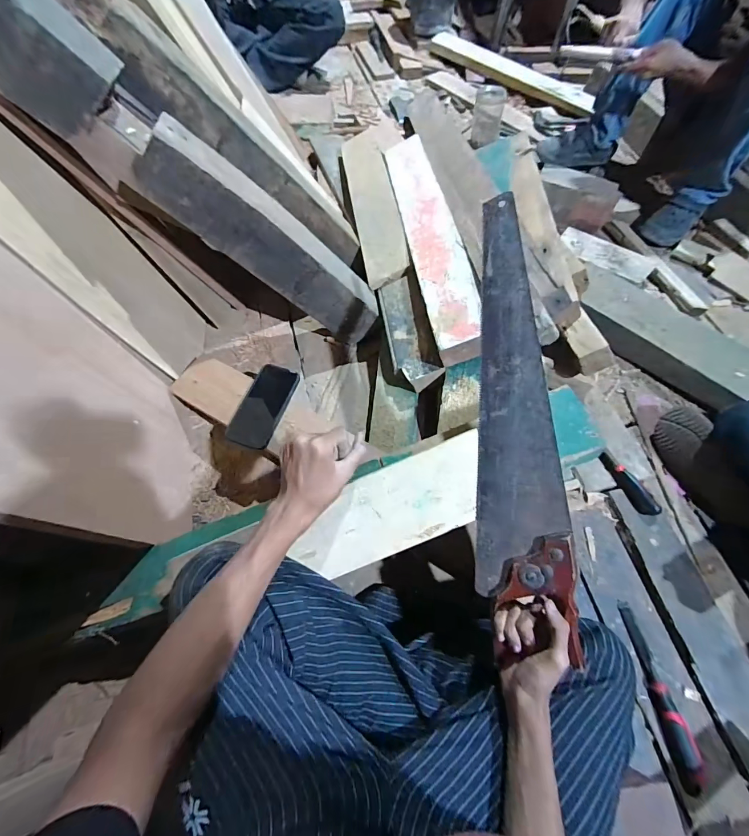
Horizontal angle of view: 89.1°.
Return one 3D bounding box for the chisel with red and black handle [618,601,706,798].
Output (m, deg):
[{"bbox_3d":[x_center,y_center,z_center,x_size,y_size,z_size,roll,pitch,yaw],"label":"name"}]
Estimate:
[{"bbox_3d":[0.460,0.439,0.617,0.038,0.022,0.250,-7,64,-4],"label":"chisel with red and black handle"}]

